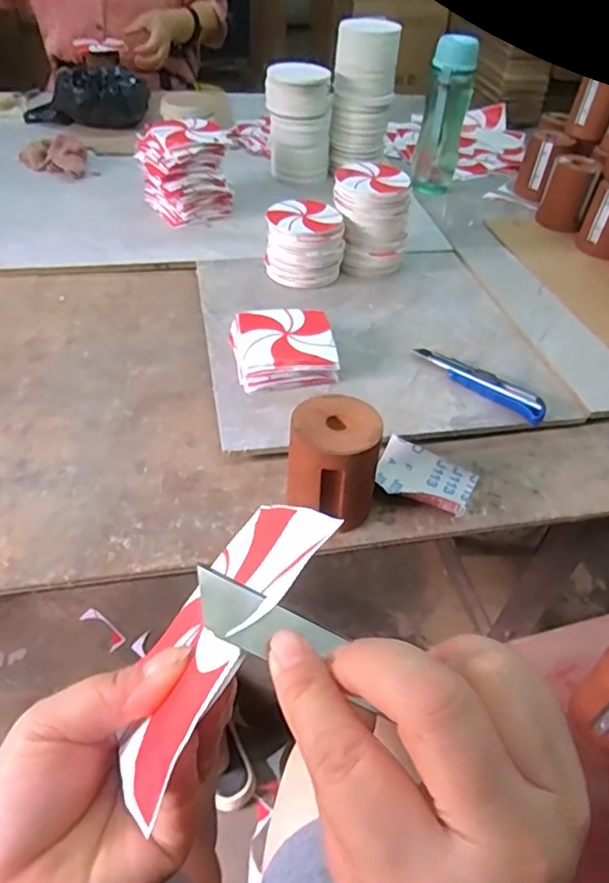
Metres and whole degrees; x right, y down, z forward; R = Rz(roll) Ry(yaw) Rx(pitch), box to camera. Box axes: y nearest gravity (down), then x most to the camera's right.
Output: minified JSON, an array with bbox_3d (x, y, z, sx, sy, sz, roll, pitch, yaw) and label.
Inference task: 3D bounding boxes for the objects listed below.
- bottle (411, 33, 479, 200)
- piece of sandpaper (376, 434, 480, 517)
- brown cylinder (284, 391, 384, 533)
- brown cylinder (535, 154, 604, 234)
[{"bbox_3d":[0.231,-0.533,0.994,0.072,0.230,0.057,17,46,12],"label":"bottle"},{"bbox_3d":[0.116,0.033,0.575,0.093,0.023,0.077,21,47,15],"label":"piece of sandpaper"},{"bbox_3d":[0.025,0.019,0.526,0.076,0.090,0.083,6,45,0],"label":"brown cylinder"},{"bbox_3d":[0.436,-0.411,0.986,0.073,0.099,0.069,17,46,12],"label":"brown cylinder"}]

